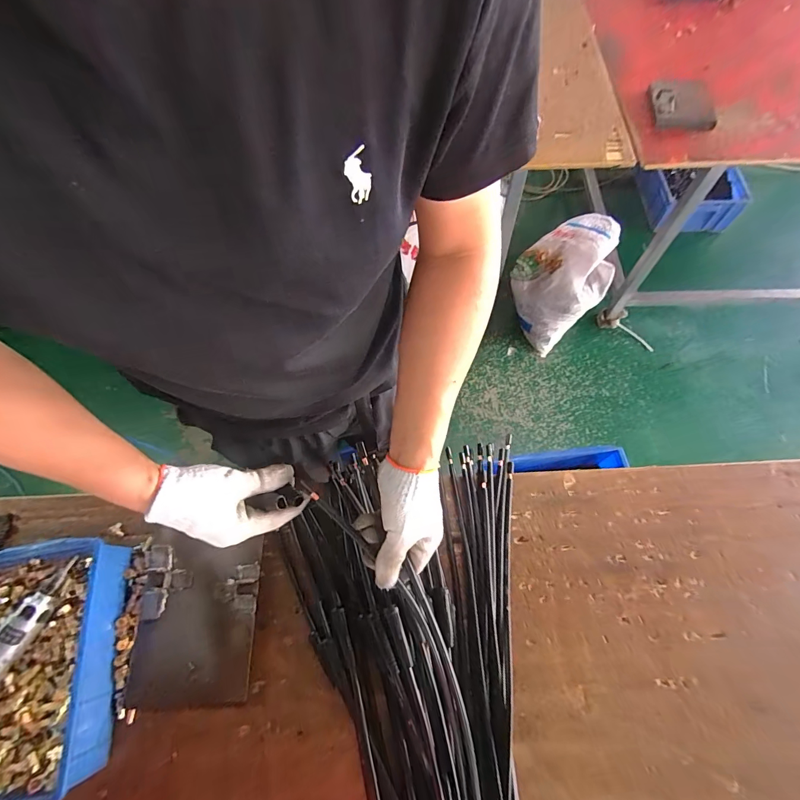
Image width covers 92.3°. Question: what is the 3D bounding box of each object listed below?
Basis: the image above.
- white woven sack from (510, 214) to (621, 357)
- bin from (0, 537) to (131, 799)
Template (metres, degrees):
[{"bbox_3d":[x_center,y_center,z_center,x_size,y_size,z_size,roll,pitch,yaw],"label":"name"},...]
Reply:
[{"bbox_3d":[0.692,-0.505,1.593,0.339,0.291,0.561,40,73,19],"label":"white woven sack"},{"bbox_3d":[-0.499,0.356,0.517,0.214,0.096,0.300,-10,64,-1],"label":"bin"}]

